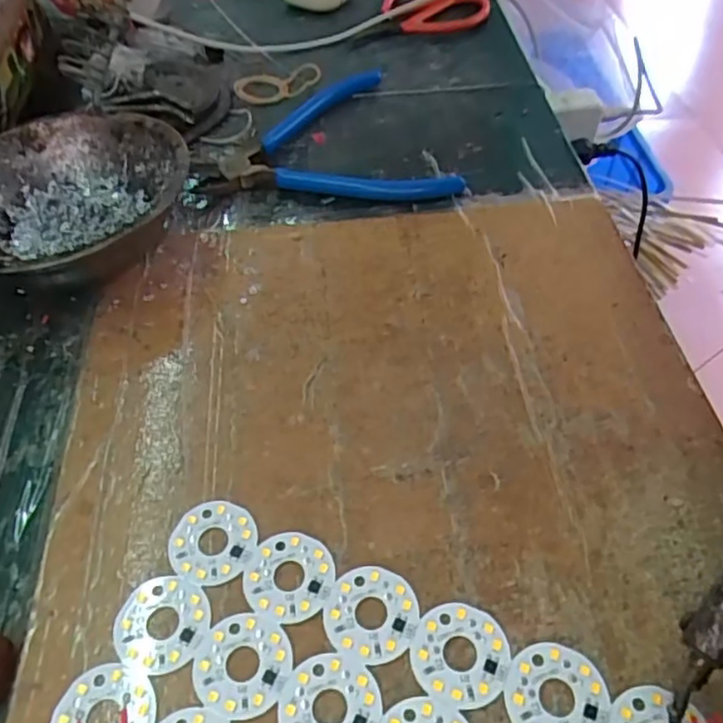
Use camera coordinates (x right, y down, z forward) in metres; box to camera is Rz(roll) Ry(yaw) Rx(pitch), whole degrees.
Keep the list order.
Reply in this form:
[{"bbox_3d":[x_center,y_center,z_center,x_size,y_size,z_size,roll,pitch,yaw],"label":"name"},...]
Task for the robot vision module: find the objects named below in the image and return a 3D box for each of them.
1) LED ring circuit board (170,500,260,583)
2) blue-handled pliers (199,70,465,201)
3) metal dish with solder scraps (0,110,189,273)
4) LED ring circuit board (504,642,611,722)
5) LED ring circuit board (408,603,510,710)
[{"bbox_3d":[-0.053,0.063,0.230,0.030,0.004,0.030,17,54,16],"label":"LED ring circuit board"},{"bbox_3d":[-0.015,-0.137,0.389,0.142,0.016,0.119,1,51,4],"label":"blue-handled pliers"},{"bbox_3d":[-0.145,-0.073,0.322,0.121,0.042,0.121,-1,51,2],"label":"metal dish with solder scraps"},{"bbox_3d":[0.059,0.101,0.196,0.030,0.004,0.030,-6,51,-2],"label":"LED ring circuit board"},{"bbox_3d":[0.031,0.091,0.205,0.030,0.004,0.030,-4,51,0],"label":"LED ring circuit board"}]

